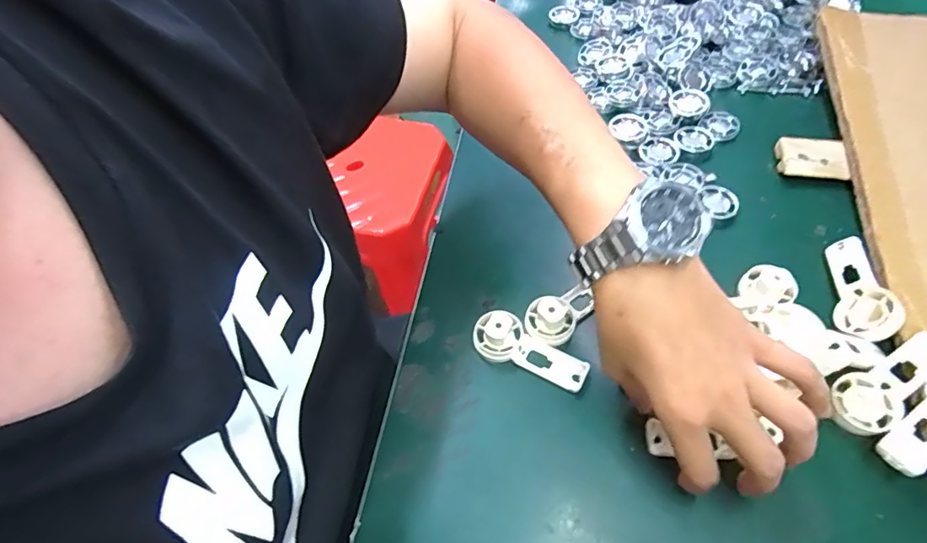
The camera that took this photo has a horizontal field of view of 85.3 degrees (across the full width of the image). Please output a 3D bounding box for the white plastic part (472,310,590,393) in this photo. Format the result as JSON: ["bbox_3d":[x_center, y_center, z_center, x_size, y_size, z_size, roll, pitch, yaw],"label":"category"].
[{"bbox_3d":[0.050,0.062,0.393,0.092,0.027,0.035,25,60,21],"label":"white plastic part"}]

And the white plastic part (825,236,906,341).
[{"bbox_3d":[0.316,0.011,0.403,0.040,0.015,0.095,-26,41,43],"label":"white plastic part"}]

